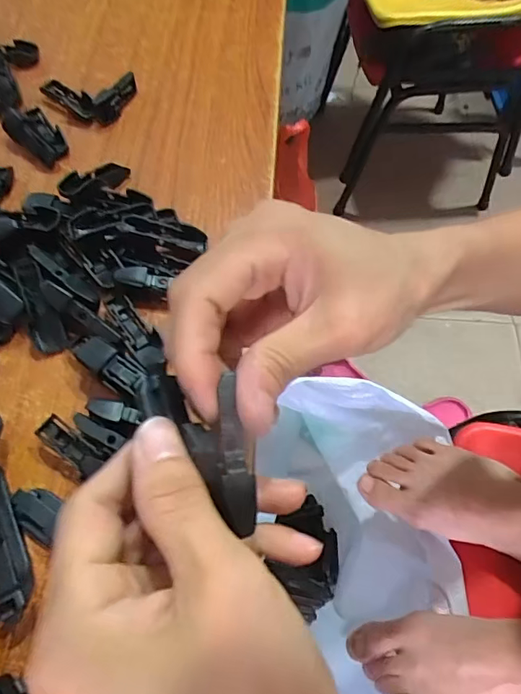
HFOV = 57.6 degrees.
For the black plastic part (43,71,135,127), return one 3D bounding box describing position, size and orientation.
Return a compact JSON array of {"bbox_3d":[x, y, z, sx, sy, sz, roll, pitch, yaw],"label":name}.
[{"bbox_3d":[-0.130,-0.196,0.358,0.060,0.017,0.048,21,64,11],"label":"black plastic part"}]

